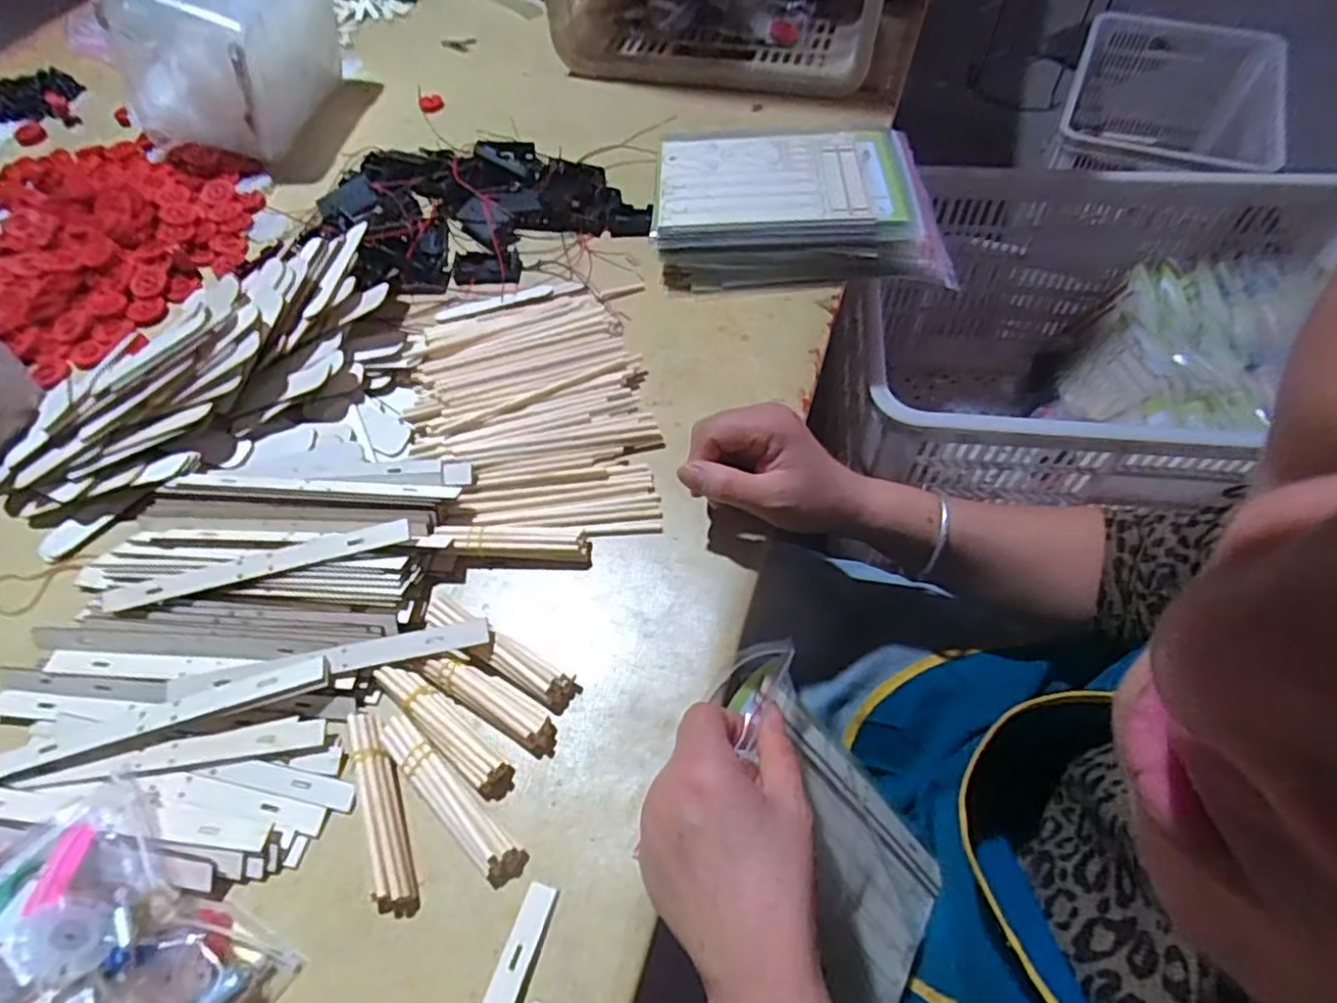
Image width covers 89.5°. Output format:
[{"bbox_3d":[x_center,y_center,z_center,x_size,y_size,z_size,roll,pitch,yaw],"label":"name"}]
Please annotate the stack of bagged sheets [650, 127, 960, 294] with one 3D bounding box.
[{"bbox_3d":[0.119,-0.270,0.611,0.255,0.053,0.165,-1,57,3],"label":"stack of bagged sheets"}]

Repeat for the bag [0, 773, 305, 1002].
[{"bbox_3d":[-0.278,0.217,0.322,0.163,0.063,0.124,13,59,12],"label":"bag"}]

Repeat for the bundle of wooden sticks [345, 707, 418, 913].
[{"bbox_3d":[-0.160,0.168,0.373,0.019,0.018,0.111,-21,59,-9],"label":"bundle of wooden sticks"}]

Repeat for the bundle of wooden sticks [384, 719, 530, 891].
[{"bbox_3d":[-0.122,0.163,0.373,0.108,0.019,0.022,38,67,24],"label":"bundle of wooden sticks"}]

